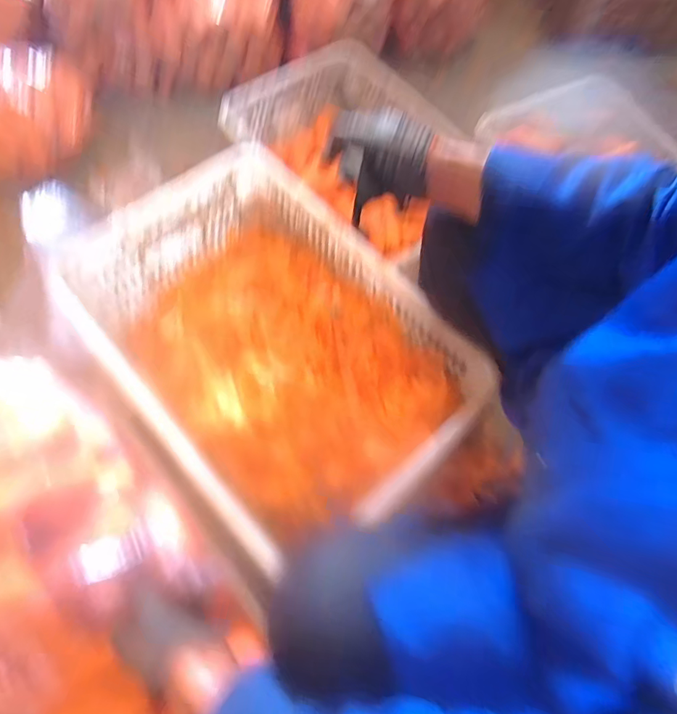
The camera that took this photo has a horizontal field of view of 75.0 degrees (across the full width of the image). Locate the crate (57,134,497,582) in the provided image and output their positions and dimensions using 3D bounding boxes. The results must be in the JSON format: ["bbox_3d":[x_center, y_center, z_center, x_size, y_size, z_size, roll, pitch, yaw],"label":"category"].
[{"bbox_3d":[-0.109,-0.023,0.721,0.429,0.173,0.608,-35,73,-15],"label":"crate"}]

